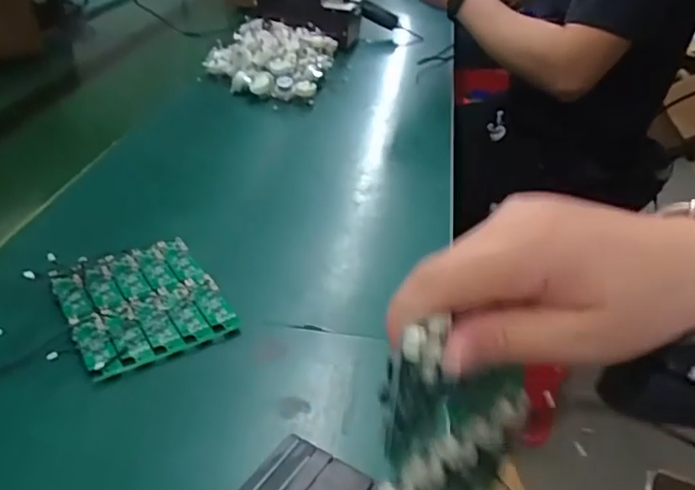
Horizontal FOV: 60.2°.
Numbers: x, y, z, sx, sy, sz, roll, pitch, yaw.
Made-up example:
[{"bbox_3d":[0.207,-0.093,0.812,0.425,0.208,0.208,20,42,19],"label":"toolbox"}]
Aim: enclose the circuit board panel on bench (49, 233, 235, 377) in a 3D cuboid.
[{"bbox_3d":[-0.176,0.049,0.519,0.118,0.020,0.138,-20,39,-27],"label":"circuit board panel on bench"}]

